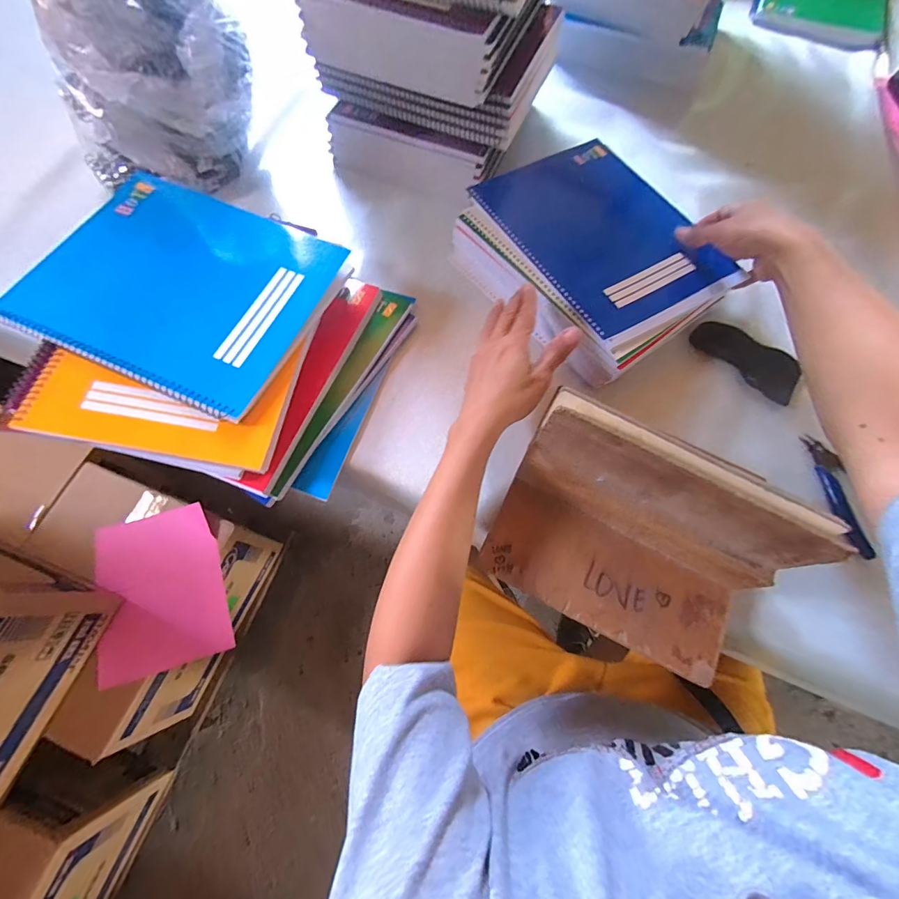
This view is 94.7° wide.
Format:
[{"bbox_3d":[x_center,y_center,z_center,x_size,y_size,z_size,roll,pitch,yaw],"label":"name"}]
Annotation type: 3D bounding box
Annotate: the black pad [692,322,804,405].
[{"bbox_3d":[0.326,-0.104,0.451,0.043,0.025,0.118,-40,75,-15],"label":"black pad"}]

